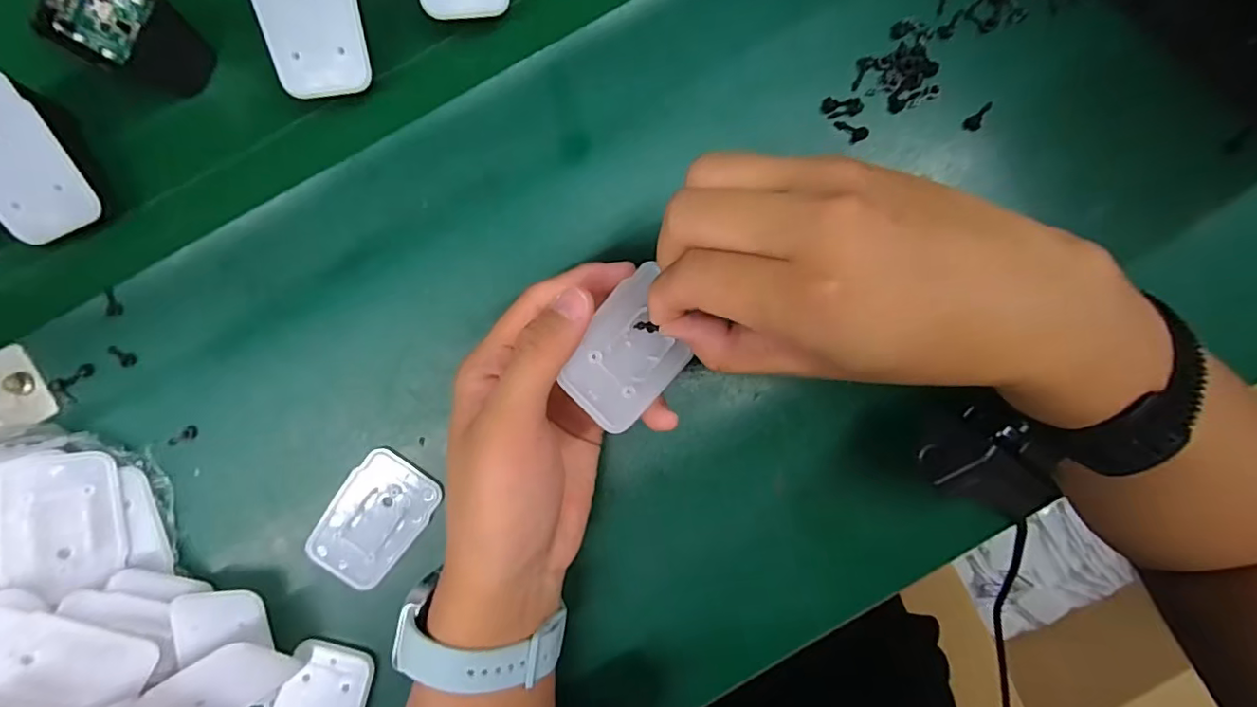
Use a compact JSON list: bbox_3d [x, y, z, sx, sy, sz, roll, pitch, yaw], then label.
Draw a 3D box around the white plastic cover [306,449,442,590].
[{"bbox_3d":[-0.131,0.086,0.287,0.043,0.005,0.067,35,91,-5],"label":"white plastic cover"}]

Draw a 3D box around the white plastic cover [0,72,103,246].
[{"bbox_3d":[-0.276,-0.086,0.249,0.041,0.004,0.068,-24,113,-6],"label":"white plastic cover"}]

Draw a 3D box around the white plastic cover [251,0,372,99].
[{"bbox_3d":[-0.146,-0.156,0.253,0.043,0.004,0.068,-8,112,-5],"label":"white plastic cover"}]

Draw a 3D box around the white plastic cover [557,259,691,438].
[{"bbox_3d":[0.002,-0.002,0.230,0.043,0.005,0.060,46,77,-8],"label":"white plastic cover"}]

